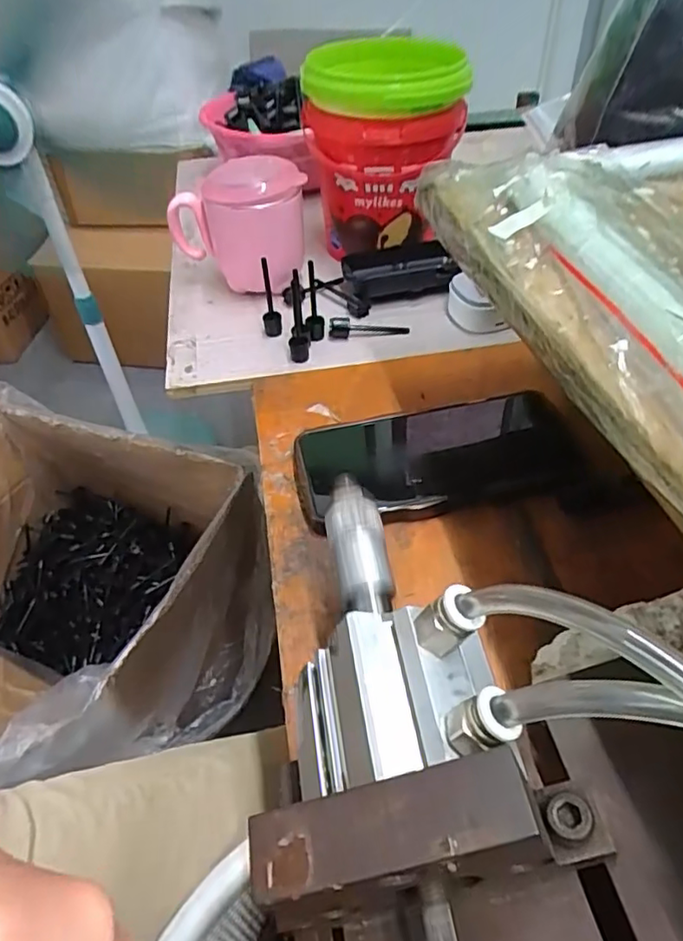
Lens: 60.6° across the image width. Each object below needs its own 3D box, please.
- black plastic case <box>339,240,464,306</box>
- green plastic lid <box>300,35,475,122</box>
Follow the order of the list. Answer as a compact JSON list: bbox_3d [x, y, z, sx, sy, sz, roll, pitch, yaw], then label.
[{"bbox_3d":[0.055,-0.174,0.516,0.099,0.025,0.053,-12,47,-9],"label":"black plastic case"},{"bbox_3d":[0.034,-0.316,0.466,0.127,0.033,0.111,-8,46,-4],"label":"green plastic lid"}]

